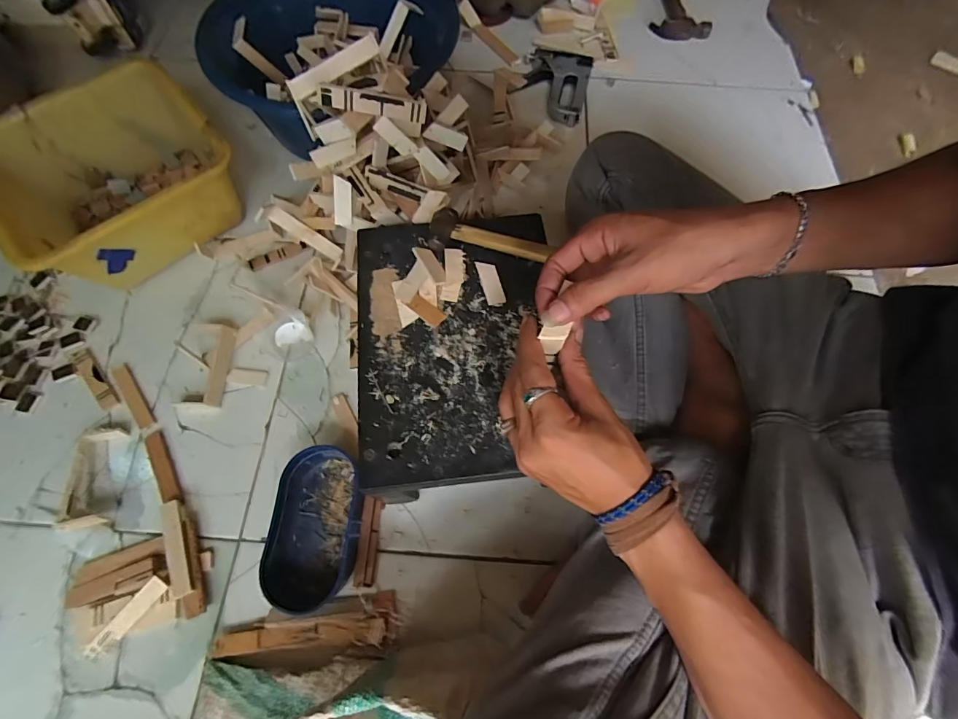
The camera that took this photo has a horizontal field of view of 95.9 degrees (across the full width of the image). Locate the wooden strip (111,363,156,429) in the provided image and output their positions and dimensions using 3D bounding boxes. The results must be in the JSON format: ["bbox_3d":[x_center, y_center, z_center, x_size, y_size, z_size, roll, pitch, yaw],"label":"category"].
[{"bbox_3d":[-0.433,0.045,0.540,0.019,0.009,0.103,-36,71,-15],"label":"wooden strip"}]

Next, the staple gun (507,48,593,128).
[{"bbox_3d":[0.124,-0.476,0.740,0.125,0.029,0.160,16,67,7],"label":"staple gun"}]

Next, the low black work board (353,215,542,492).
[{"bbox_3d":[-0.024,-0.023,0.423,0.185,0.012,0.274,-5,66,-2],"label":"low black work board"}]

